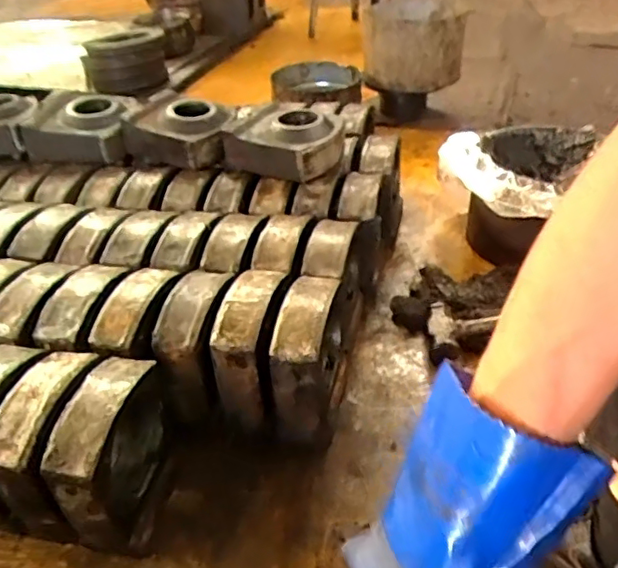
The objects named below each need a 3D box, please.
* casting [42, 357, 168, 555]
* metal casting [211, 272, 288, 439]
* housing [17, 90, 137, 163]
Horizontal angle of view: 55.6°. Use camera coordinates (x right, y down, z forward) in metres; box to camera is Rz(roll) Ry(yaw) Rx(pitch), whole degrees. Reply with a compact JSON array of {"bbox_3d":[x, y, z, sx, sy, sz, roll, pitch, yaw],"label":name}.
[{"bbox_3d":[-0.219,0.195,0.688,0.071,0.193,0.174,3,36,11],"label":"casting"},{"bbox_3d":[-0.072,0.084,0.802,0.067,0.169,0.172,4,37,13],"label":"metal casting"},{"bbox_3d":[-0.443,-0.316,1.170,0.216,0.091,0.159,3,36,10],"label":"housing"}]

